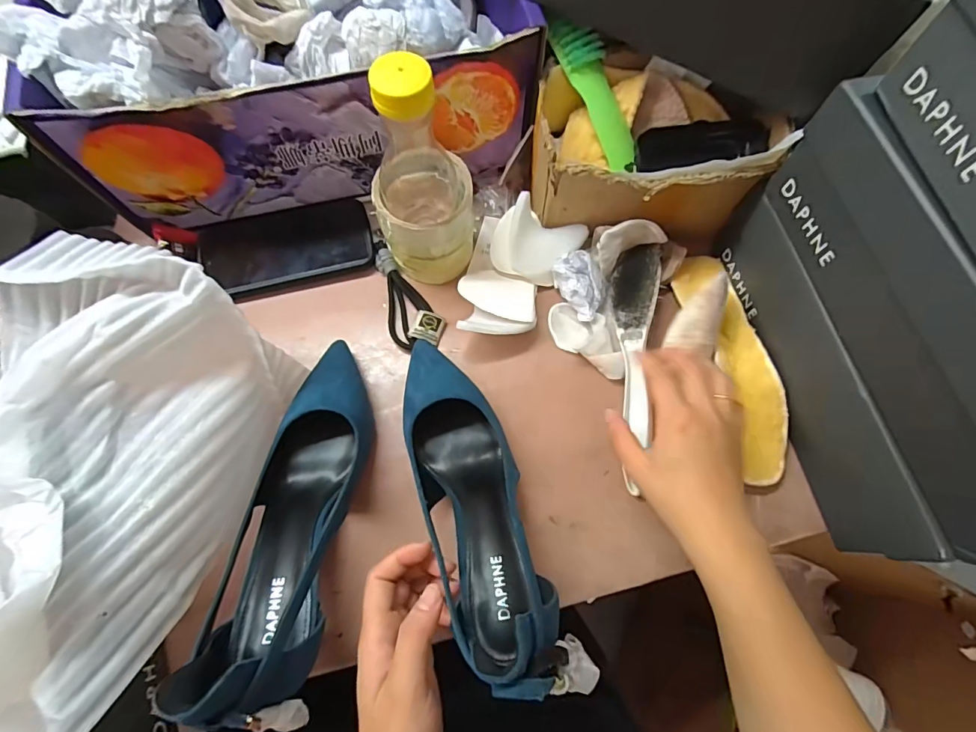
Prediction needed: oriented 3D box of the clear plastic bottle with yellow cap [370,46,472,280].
[{"bbox_3d":[-0.052,-0.145,0.368,0.079,0.194,0.067,-1,70,-2],"label":"clear plastic bottle with yellow cap"}]

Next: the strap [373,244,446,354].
[{"bbox_3d":[-0.088,-0.065,0.436,0.048,0.010,0.118,-36,75,-13],"label":"strap"}]

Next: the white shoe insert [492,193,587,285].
[{"bbox_3d":[0.047,-0.118,0.433,0.077,0.047,0.071,0,70,-1],"label":"white shoe insert"}]

